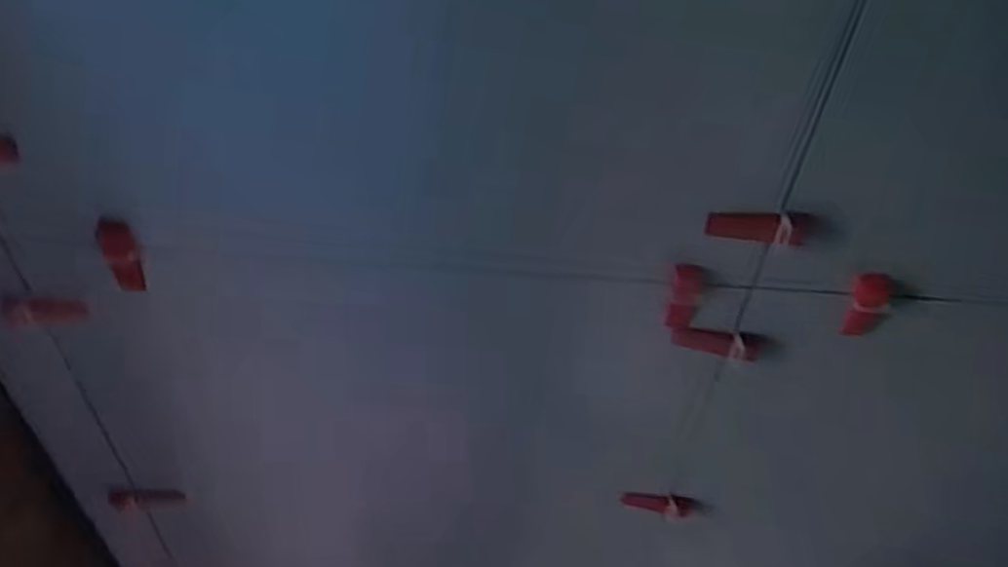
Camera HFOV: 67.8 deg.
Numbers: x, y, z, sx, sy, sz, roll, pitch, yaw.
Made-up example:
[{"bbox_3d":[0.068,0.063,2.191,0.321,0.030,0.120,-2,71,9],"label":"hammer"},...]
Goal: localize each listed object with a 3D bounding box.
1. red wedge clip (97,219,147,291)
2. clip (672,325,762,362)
[{"bbox_3d":[-0.305,-0.020,0.602,0.025,0.070,0.013,-20,49,-23],"label":"red wedge clip"},{"bbox_3d":[0.180,0.050,0.637,0.073,0.022,0.014,9,44,5],"label":"clip"}]

